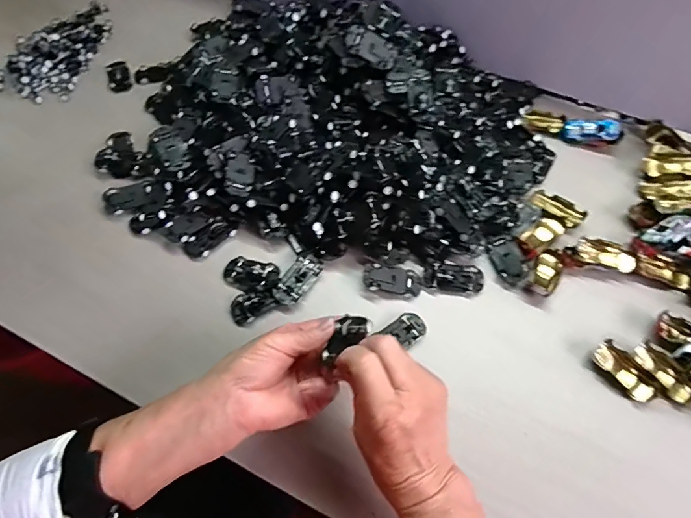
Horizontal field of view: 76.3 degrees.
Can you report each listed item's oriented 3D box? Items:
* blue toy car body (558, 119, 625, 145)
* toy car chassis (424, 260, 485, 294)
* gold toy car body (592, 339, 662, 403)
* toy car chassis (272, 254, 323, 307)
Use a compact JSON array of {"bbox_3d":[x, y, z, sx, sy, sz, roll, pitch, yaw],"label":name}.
[{"bbox_3d":[0.319,-0.164,0.573,0.071,0.021,0.026,7,60,18],"label":"blue toy car body"},{"bbox_3d":[0.119,0.020,0.479,0.061,0.014,0.030,9,61,6],"label":"toy car chassis"},{"bbox_3d":[0.273,0.109,0.427,0.032,0.015,0.063,-30,65,-15],"label":"gold toy car body"},{"bbox_3d":[-0.052,0.024,0.479,0.031,0.005,0.059,40,70,-3],"label":"toy car chassis"}]

